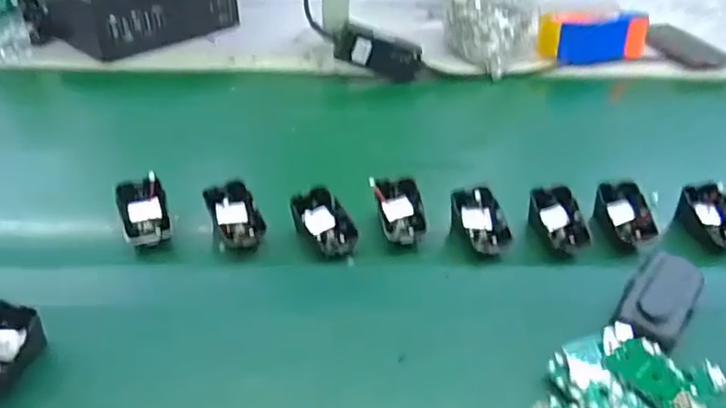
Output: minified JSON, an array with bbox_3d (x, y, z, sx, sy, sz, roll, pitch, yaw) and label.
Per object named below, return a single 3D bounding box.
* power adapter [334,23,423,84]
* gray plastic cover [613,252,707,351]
[{"bbox_3d":[0.022,-0.207,0.822,0.122,0.057,0.027,17,37,-17],"label":"power adapter"},{"bbox_3d":[0.253,0.077,0.503,0.050,0.018,0.095,27,45,29],"label":"gray plastic cover"}]

